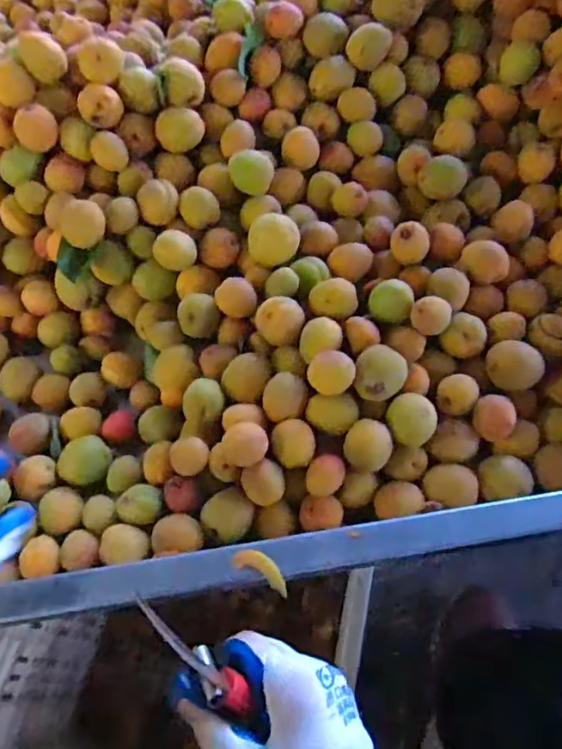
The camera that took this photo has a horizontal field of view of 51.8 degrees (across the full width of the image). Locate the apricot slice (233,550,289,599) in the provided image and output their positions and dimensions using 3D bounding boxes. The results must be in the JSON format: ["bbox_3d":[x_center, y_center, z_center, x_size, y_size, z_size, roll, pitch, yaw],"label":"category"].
[{"bbox_3d":[-0.012,0.138,0.410,0.044,0.007,0.017,25,66,17],"label":"apricot slice"}]

